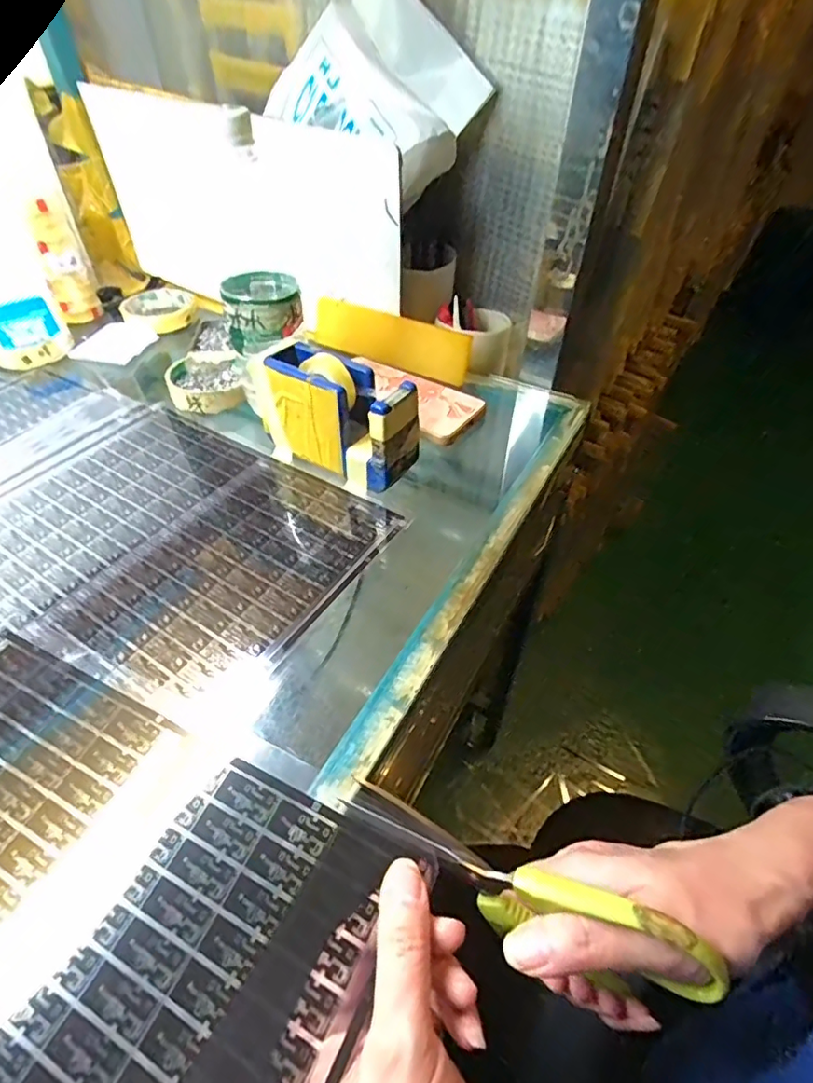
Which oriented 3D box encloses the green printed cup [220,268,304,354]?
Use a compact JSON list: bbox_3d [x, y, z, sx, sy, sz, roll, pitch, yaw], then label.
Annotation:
[{"bbox_3d":[-0.120,-0.198,0.455,0.062,0.042,0.072,-7,46,-7],"label":"green printed cup"}]

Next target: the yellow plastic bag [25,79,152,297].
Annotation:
[{"bbox_3d":[-0.400,-0.430,0.666,0.073,0.196,0.043,21,49,19],"label":"yellow plastic bag"}]

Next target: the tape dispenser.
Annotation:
[{"bbox_3d":[-0.059,-0.101,0.430,0.137,0.082,0.051,27,51,23],"label":"tape dispenser"}]

